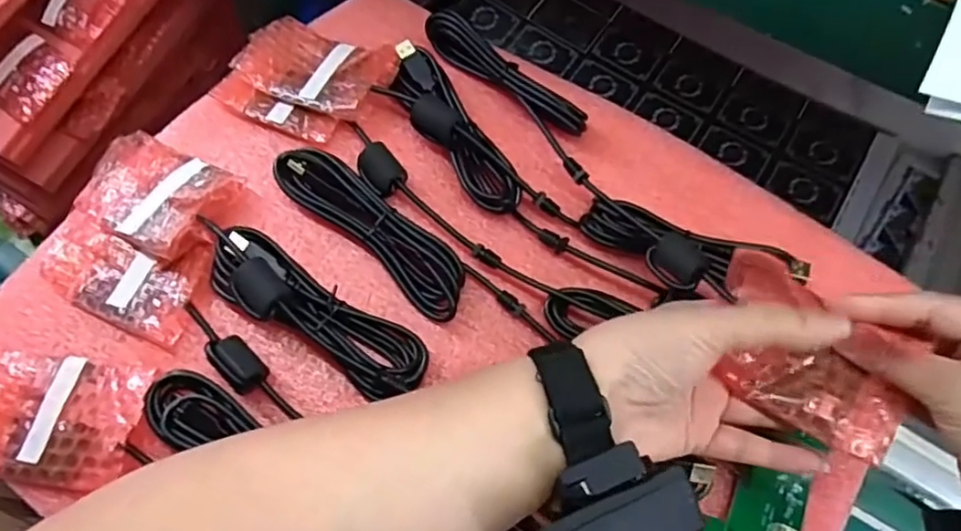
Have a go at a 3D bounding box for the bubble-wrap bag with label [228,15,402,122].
[{"bbox_3d":[-0.115,-0.143,0.446,0.097,0.020,0.067,22,66,12],"label":"bubble-wrap bag with label"}]

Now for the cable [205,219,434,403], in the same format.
[{"bbox_3d":[-0.099,0.024,0.371,0.149,0.038,0.045,34,68,4],"label":"cable"}]

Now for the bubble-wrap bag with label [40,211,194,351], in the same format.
[{"bbox_3d":[-0.217,0.008,0.380,0.092,0.015,0.052,24,66,13],"label":"bubble-wrap bag with label"}]

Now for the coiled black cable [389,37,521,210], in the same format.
[{"bbox_3d":[-0.024,-0.098,0.433,0.039,0.035,0.144,-29,66,-12],"label":"coiled black cable"}]

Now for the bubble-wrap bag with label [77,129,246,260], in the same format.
[{"bbox_3d":[-0.202,-0.045,0.400,0.083,0.022,0.070,26,67,14],"label":"bubble-wrap bag with label"}]

